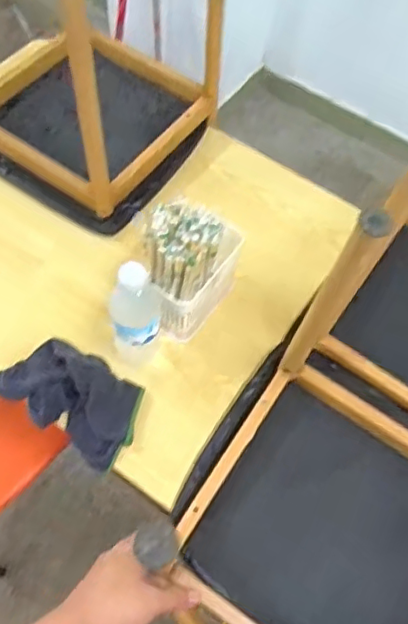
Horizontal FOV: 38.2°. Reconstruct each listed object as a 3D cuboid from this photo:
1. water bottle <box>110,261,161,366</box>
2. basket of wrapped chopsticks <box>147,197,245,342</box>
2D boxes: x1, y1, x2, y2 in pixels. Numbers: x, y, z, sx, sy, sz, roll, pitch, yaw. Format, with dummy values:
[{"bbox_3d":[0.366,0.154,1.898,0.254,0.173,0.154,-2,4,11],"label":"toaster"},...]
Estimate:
[{"bbox_3d":[-0.093,0.011,0.798,0.070,0.199,0.068,-5,62,-7],"label":"water bottle"},{"bbox_3d":[-0.016,-0.063,0.807,0.085,0.224,0.146,31,64,13],"label":"basket of wrapped chopsticks"}]

